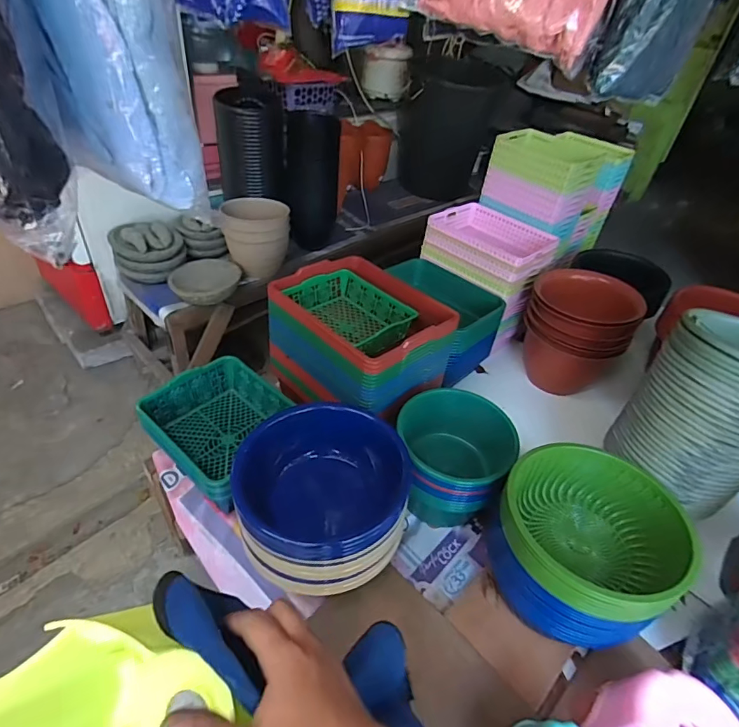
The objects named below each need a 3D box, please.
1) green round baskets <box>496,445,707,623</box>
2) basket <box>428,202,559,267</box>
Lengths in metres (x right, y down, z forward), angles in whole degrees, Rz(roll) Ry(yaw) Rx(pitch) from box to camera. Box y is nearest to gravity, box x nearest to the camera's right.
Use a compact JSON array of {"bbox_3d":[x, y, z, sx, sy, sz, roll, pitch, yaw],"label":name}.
[{"bbox_3d":[0.392,0.302,0.843,0.292,0.120,0.304,4,41,-4],"label":"green round baskets"},{"bbox_3d":[0.363,-0.384,1.400,0.250,0.068,0.339,-28,52,-34],"label":"basket"}]

